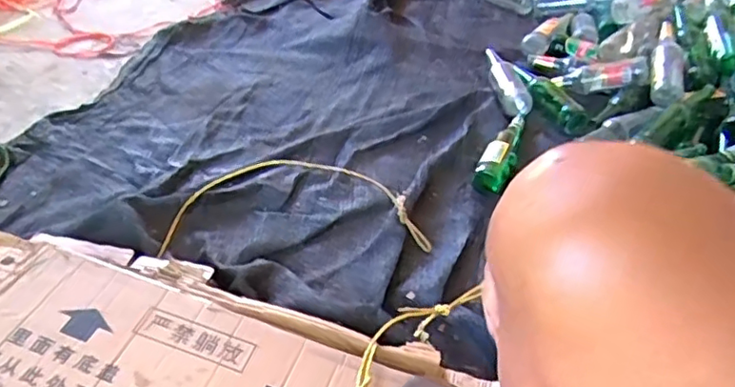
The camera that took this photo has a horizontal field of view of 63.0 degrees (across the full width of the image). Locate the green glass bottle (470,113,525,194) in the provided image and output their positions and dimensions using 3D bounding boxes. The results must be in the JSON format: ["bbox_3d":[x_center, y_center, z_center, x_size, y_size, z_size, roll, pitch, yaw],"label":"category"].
[{"bbox_3d":[0.299,-0.106,1.279,0.067,0.059,0.257,19,45,19],"label":"green glass bottle"}]

